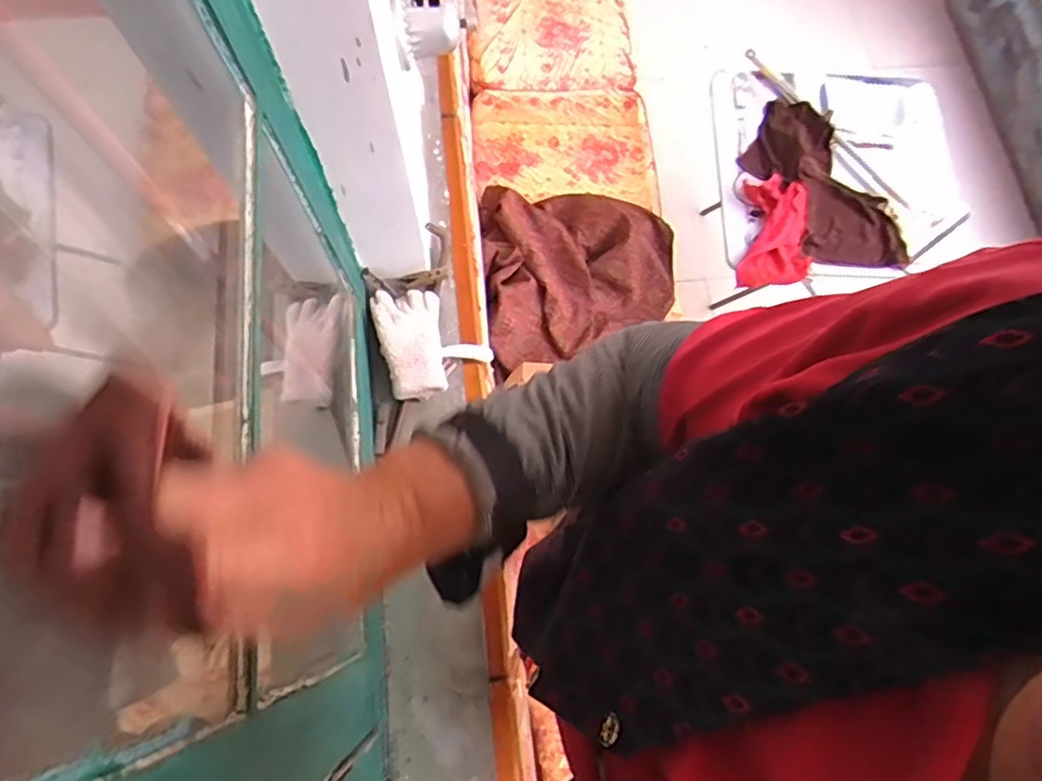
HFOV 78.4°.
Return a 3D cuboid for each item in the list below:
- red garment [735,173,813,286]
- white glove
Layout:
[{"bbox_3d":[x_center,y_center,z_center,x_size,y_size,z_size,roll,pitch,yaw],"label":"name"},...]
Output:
[{"bbox_3d":[0.602,-0.381,1.542,0.174,0.080,0.268,1,72,-1],"label":"red garment"},{"bbox_3d":[-0.121,-0.073,0.899,0.145,0.079,0.163,-16,73,-7],"label":"white glove"}]

